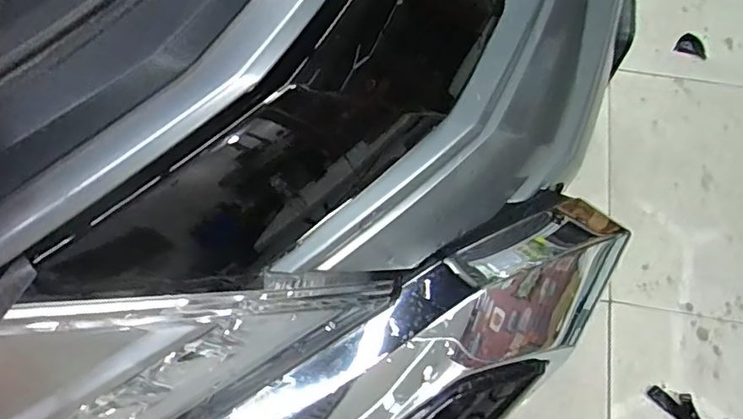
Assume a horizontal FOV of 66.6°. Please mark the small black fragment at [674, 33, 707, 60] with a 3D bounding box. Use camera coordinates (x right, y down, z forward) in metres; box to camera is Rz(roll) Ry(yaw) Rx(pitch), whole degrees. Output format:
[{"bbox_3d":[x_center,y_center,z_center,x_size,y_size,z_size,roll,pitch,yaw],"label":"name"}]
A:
[{"bbox_3d":[0.822,-0.420,1.451,0.079,0.007,0.085,25,59,7],"label":"small black fragment"}]

